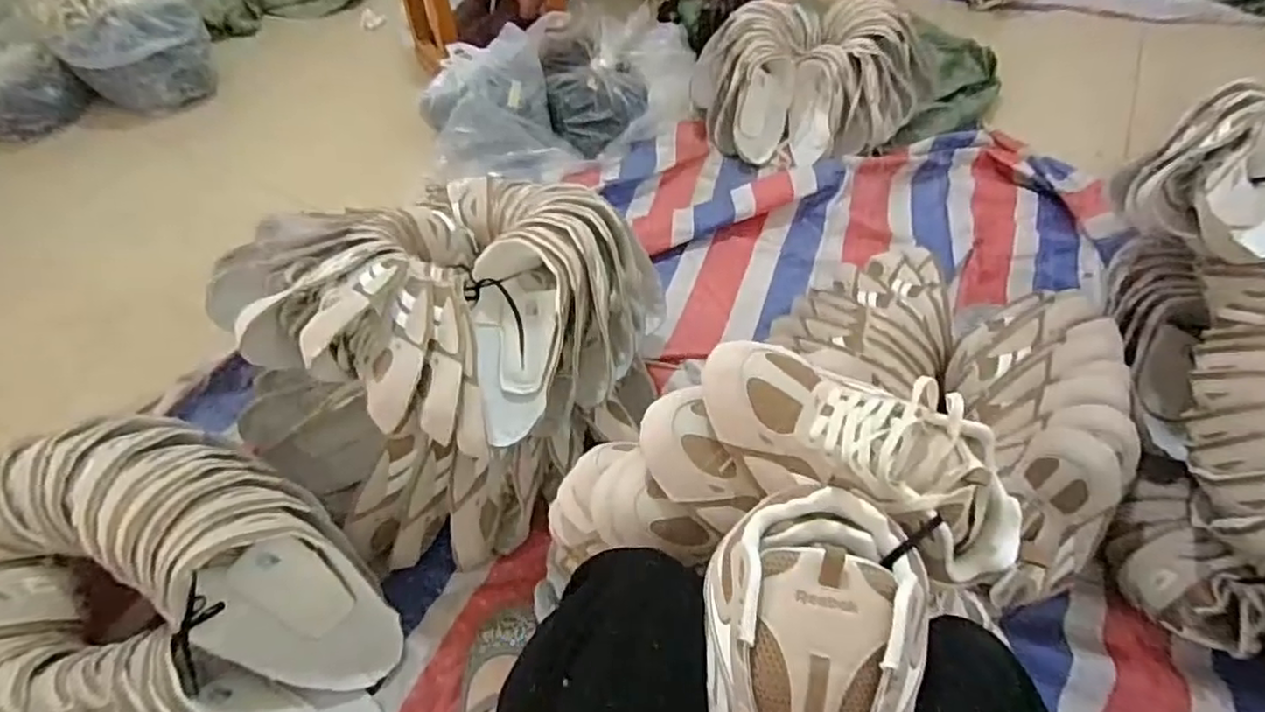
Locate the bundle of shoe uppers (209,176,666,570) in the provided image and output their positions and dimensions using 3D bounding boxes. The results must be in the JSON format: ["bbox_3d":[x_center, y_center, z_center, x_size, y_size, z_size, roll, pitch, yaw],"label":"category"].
[{"bbox_3d":[-0.213,-0.012,0.890,0.427,0.278,0.518,35,60,23],"label":"bundle of shoe uppers"}]

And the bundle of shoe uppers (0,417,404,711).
[{"bbox_3d":[-0.542,0.304,0.707,0.485,0.170,0.446,-24,57,-18],"label":"bundle of shoe uppers"}]

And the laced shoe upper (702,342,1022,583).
[{"bbox_3d":[0.176,0.067,0.514,0.254,0.081,0.103,29,58,20],"label":"laced shoe upper"}]

